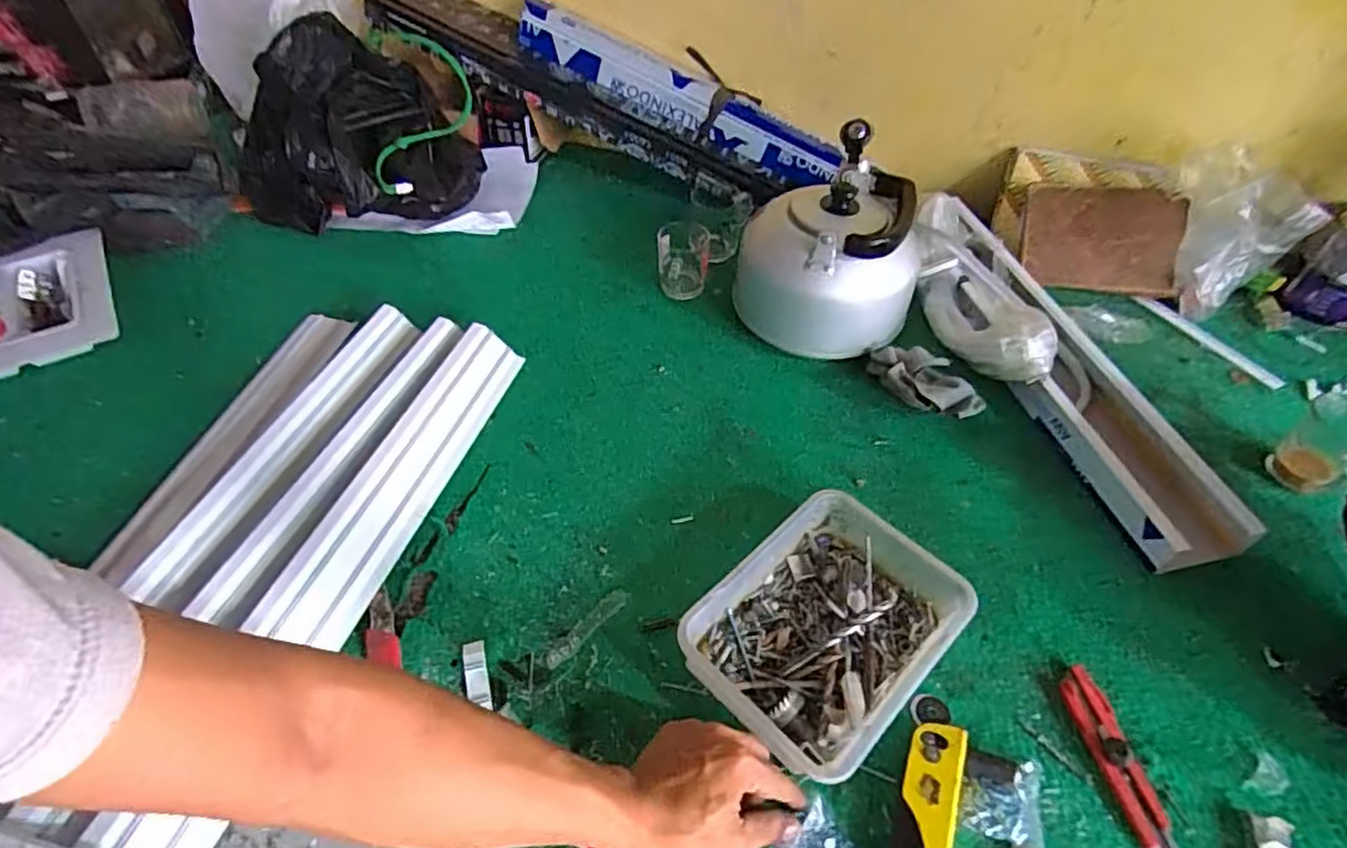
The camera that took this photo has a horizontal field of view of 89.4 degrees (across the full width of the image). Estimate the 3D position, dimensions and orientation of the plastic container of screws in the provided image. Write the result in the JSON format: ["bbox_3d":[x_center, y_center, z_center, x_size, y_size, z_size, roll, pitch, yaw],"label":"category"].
[{"bbox_3d":[0.131,0.176,0.590,0.171,0.051,0.226,37,58,27],"label":"plastic container of screws"}]

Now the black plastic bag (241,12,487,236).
[{"bbox_3d":[-0.464,-0.417,0.942,0.328,0.218,0.196,11,49,9],"label":"black plastic bag"}]

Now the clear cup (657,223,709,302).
[{"bbox_3d":[0.013,-0.216,0.912,0.061,0.088,0.083,9,50,6],"label":"clear cup"}]

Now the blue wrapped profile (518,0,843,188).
[{"bbox_3d":[0.013,-0.479,1.014,0.522,0.082,0.075,20,48,-14],"label":"blue wrapped profile"}]

